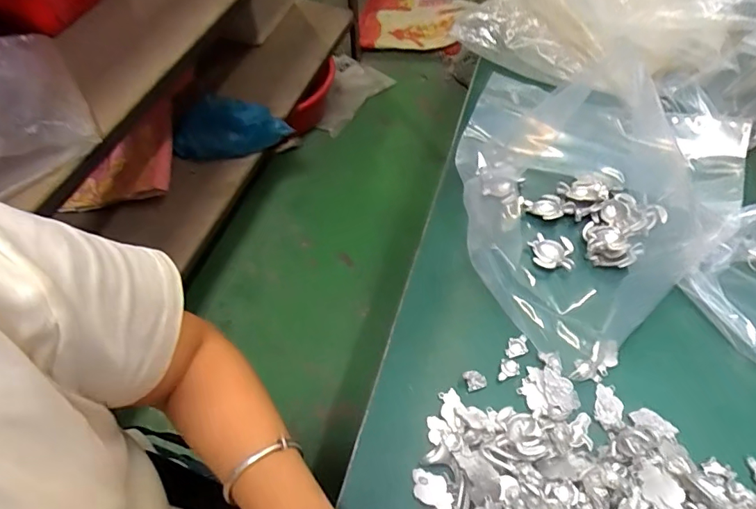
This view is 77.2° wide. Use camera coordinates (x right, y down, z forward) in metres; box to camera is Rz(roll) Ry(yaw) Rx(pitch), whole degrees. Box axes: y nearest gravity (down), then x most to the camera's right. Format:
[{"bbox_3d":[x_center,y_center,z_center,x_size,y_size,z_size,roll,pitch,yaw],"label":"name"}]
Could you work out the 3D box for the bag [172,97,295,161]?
[{"bbox_3d":[-0.383,-0.322,1.238,0.277,0.156,0.121,5,57,4],"label":"bag"}]

